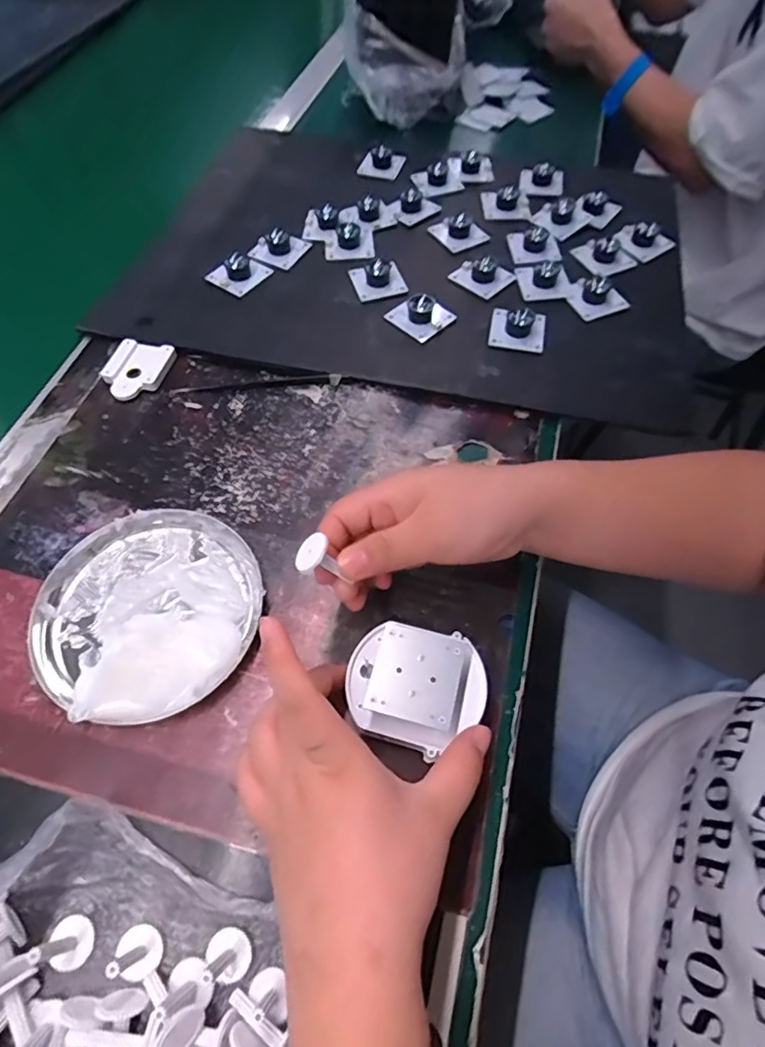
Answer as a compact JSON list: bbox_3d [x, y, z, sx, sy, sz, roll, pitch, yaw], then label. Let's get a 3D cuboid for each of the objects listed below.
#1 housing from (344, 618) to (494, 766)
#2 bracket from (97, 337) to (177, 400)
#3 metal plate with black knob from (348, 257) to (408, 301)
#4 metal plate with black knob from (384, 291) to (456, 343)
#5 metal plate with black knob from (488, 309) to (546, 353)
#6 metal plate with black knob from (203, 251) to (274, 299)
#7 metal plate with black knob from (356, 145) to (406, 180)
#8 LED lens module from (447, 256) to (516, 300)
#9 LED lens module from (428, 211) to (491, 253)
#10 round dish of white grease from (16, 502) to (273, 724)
[{"bbox_3d":[0.018,0.079,0.271,0.069,0.022,0.061,23,61,14],"label":"housing"},{"bbox_3d":[-0.193,-0.119,0.417,0.049,0.008,0.054,11,59,7],"label":"bracket"},{"bbox_3d":[-0.004,-0.213,0.461,0.042,0.019,0.037,-10,59,-5],"label":"metal plate with black knob"},{"bbox_3d":[0.031,-0.173,0.434,0.039,0.023,0.042,-39,65,-20],"label":"metal plate with black knob"},{"bbox_3d":[0.108,-0.158,0.424,0.042,0.021,0.040,10,59,7],"label":"metal plate with black knob"},{"bbox_3d":[-0.125,-0.224,0.467,0.041,0.024,0.044,33,64,19],"label":"metal plate with black knob"},{"bbox_3d":[0.000,-0.385,0.567,0.043,0.016,0.047,15,60,10],"label":"metal plate with black knob"},{"bbox_3d":[0.086,-0.218,0.465,0.048,0.016,0.039,38,66,21],"label":"LED lens module"},{"bbox_3d":[0.072,-0.278,0.501,0.039,0.017,0.042,-29,62,-16],"label":"LED lens module"},{"bbox_3d":[-0.137,0.048,0.312,0.127,0.021,0.126,0,59,1],"label":"round dish of white grease"}]

